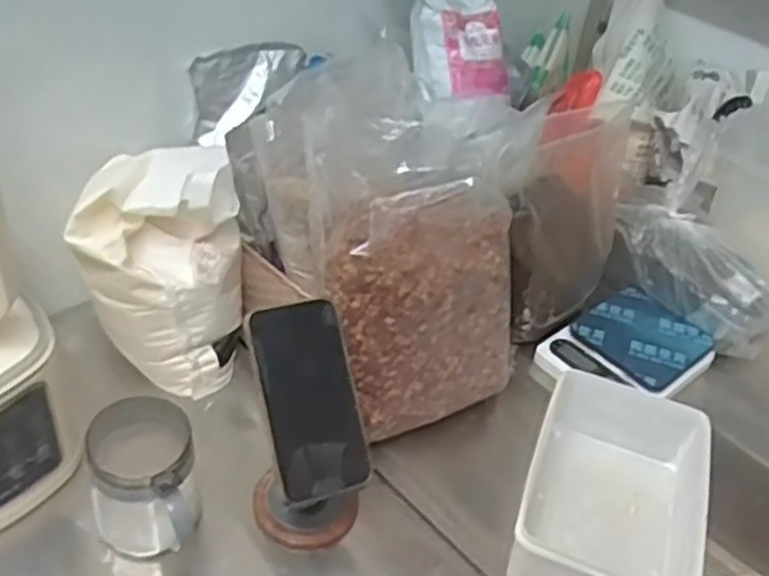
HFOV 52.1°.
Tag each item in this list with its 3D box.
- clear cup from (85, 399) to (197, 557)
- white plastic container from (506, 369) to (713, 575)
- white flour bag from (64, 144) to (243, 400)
[{"bbox_3d":[-0.197,0.160,0.647,0.086,0.102,0.103,-2,40,-12],"label":"clear cup"},{"bbox_3d":[0.205,0.191,0.710,0.146,0.075,0.217,19,40,13],"label":"white plastic container"},{"bbox_3d":[-0.216,-0.022,0.771,0.151,0.200,0.142,0,40,-9],"label":"white flour bag"}]

